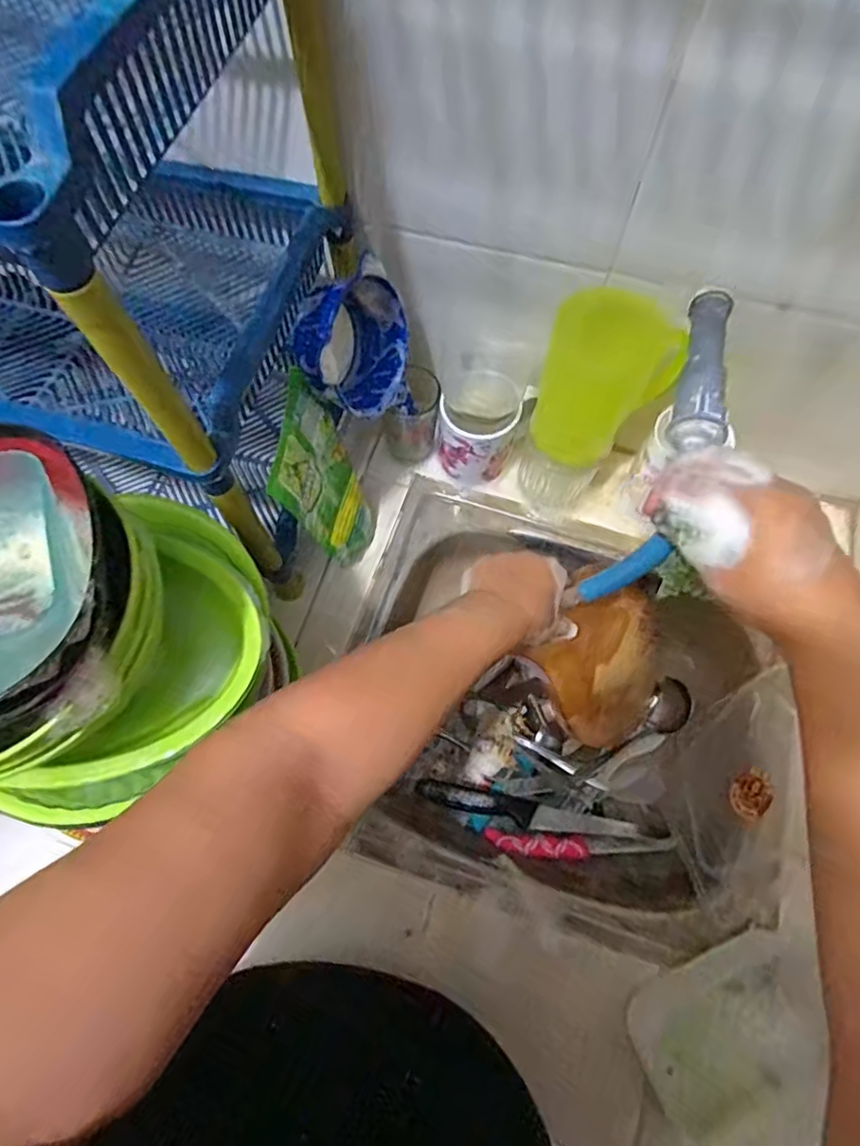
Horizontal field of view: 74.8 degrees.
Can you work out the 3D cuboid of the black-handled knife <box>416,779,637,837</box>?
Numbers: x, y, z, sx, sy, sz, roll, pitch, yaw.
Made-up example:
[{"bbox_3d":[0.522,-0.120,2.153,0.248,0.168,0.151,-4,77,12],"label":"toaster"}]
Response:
[{"bbox_3d":[0.099,0.250,0.583,0.225,0.023,0.026,11,70,4],"label":"black-handled knife"}]

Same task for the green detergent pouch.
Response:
[{"bbox_3d":[-0.091,-0.080,0.526,0.052,0.191,0.107,2,69,1],"label":"green detergent pouch"}]

